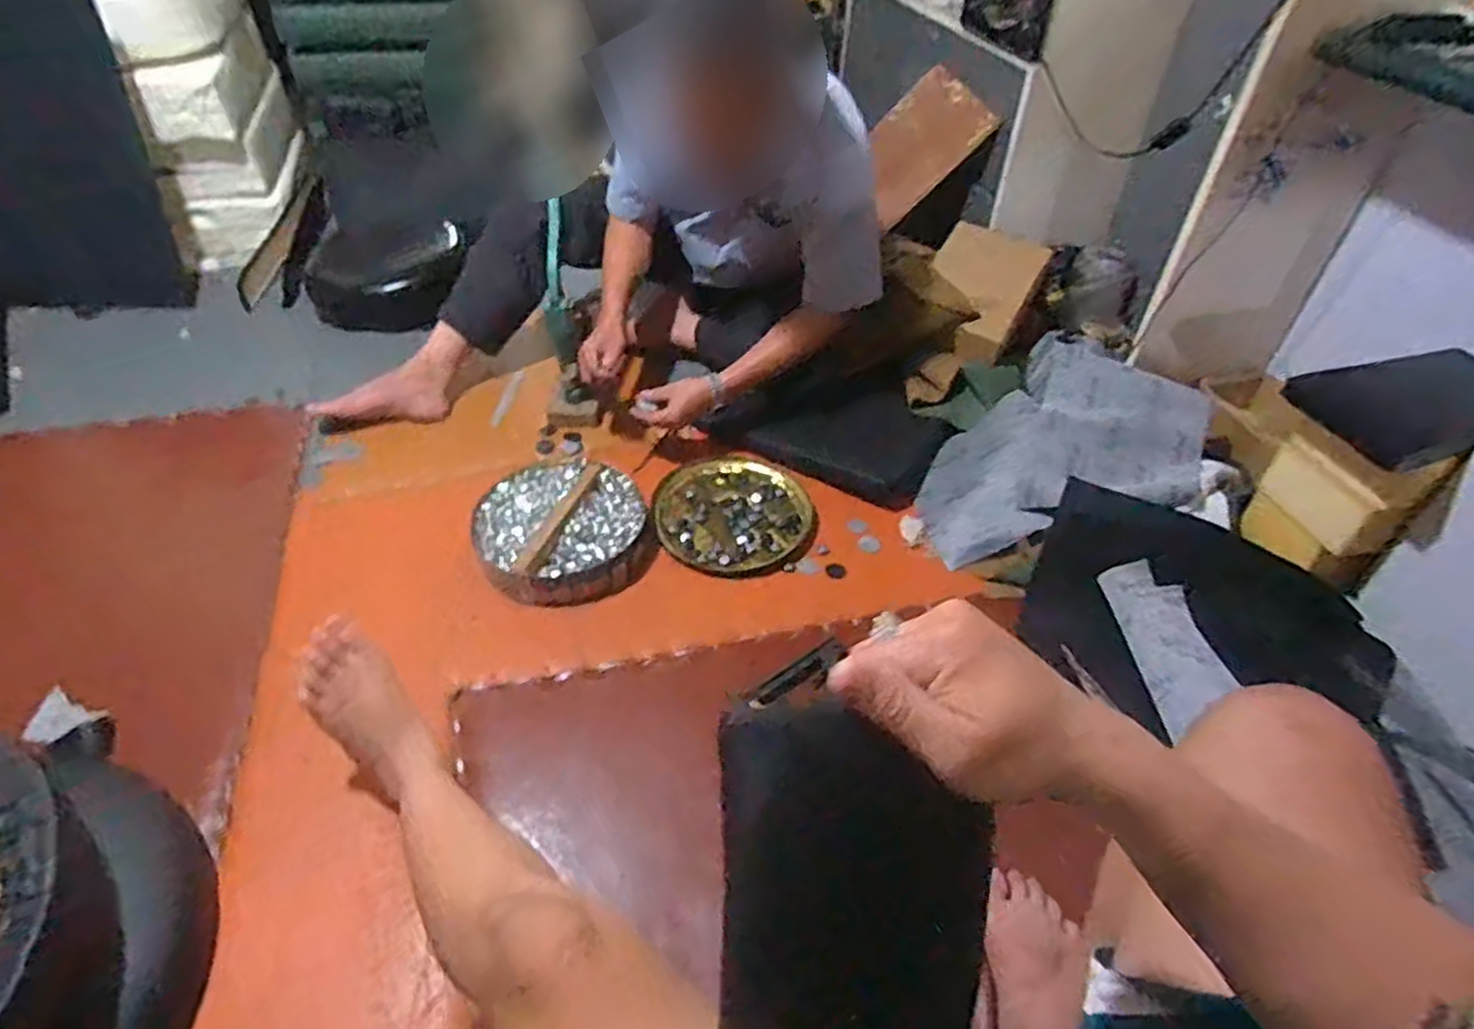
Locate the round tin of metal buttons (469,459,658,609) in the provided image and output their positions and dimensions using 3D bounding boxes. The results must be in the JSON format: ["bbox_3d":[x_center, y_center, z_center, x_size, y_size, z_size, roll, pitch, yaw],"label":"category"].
[{"bbox_3d":[-0.271,0.024,1.193,0.251,0.063,0.256,2,44,-2],"label":"round tin of metal buttons"}]

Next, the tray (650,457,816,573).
[{"bbox_3d":[-0.008,-0.007,1.278,0.251,0.033,0.251,-7,45,-10],"label":"tray"}]

